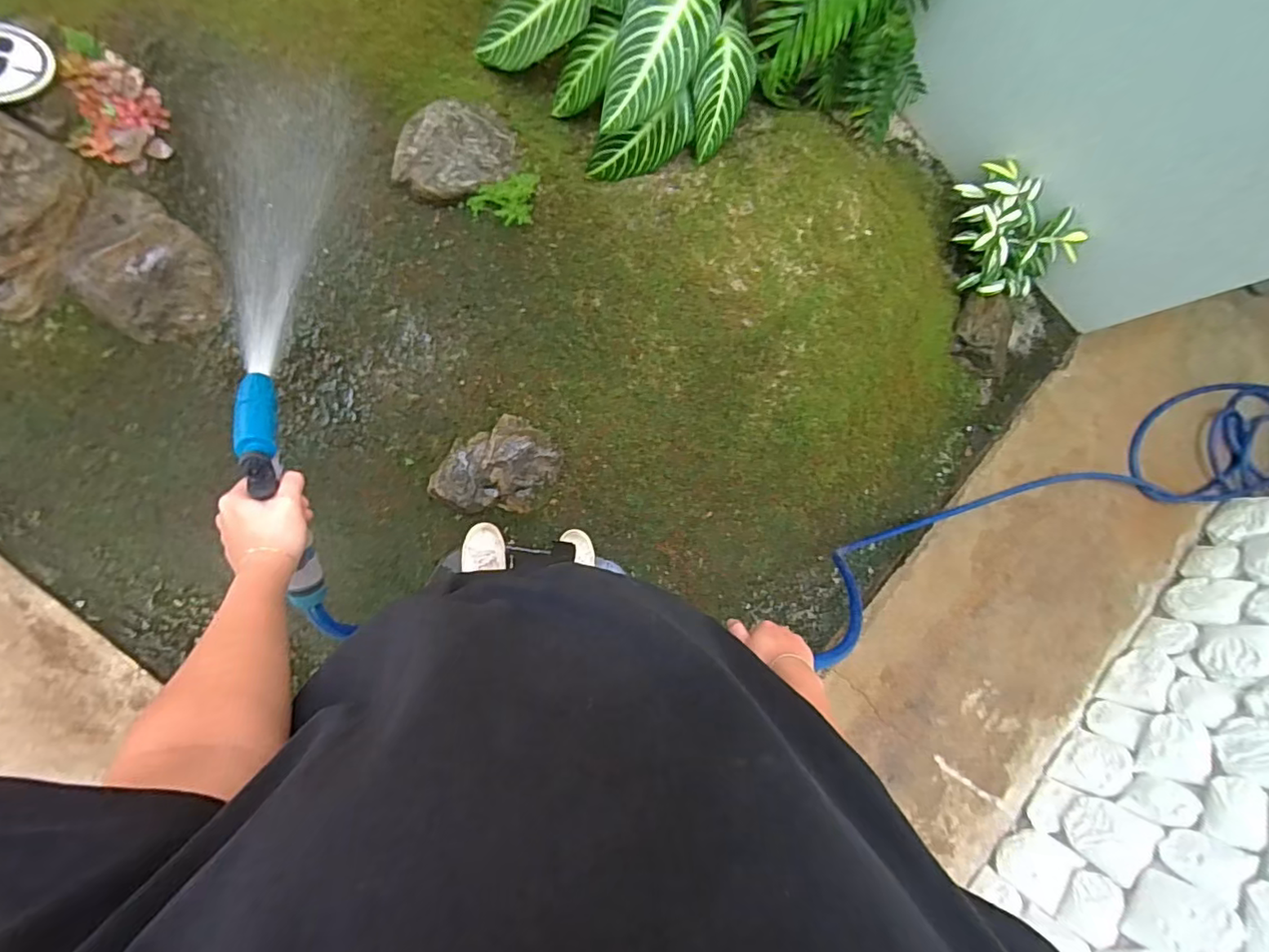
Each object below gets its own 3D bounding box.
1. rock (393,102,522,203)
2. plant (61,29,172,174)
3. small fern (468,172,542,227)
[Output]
[{"bbox_3d":[-0.365,-0.658,1.135,0.255,0.068,0.178,-27,93,-12],"label":"rock"},{"bbox_3d":[-0.996,-0.716,1.084,0.152,0.052,0.229,1,87,-12],"label":"plant"},{"bbox_3d":[-0.256,-0.564,1.158,0.153,0.049,0.107,-28,93,-12],"label":"small fern"}]

